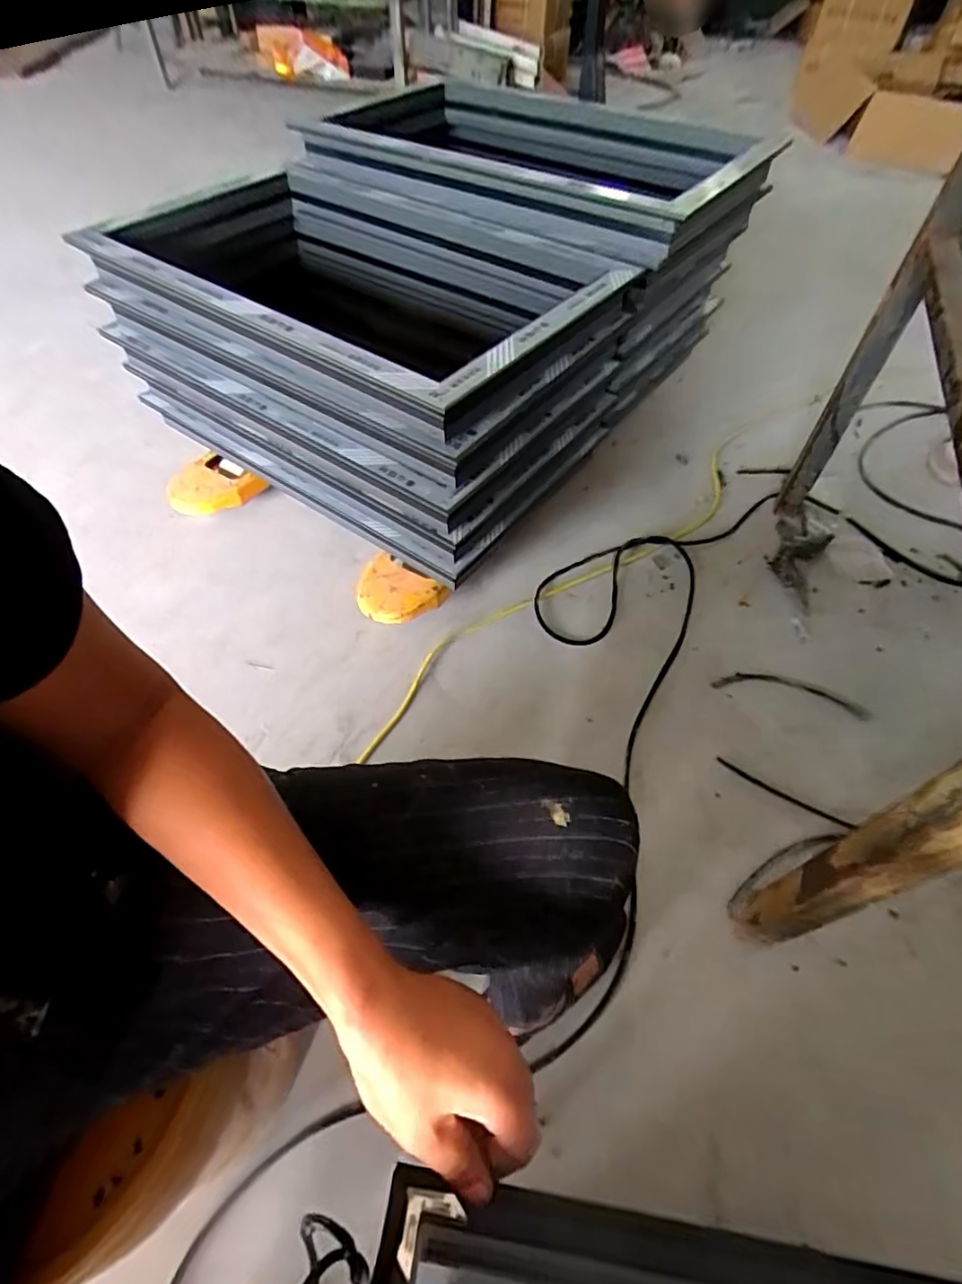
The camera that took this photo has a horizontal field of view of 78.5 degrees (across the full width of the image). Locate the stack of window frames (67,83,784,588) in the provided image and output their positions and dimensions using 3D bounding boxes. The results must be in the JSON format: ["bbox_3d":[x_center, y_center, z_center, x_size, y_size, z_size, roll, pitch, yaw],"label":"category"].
[{"bbox_3d":[-0.095,-0.780,1.261,0.976,0.426,1.030,31,58,21],"label":"stack of window frames"}]

